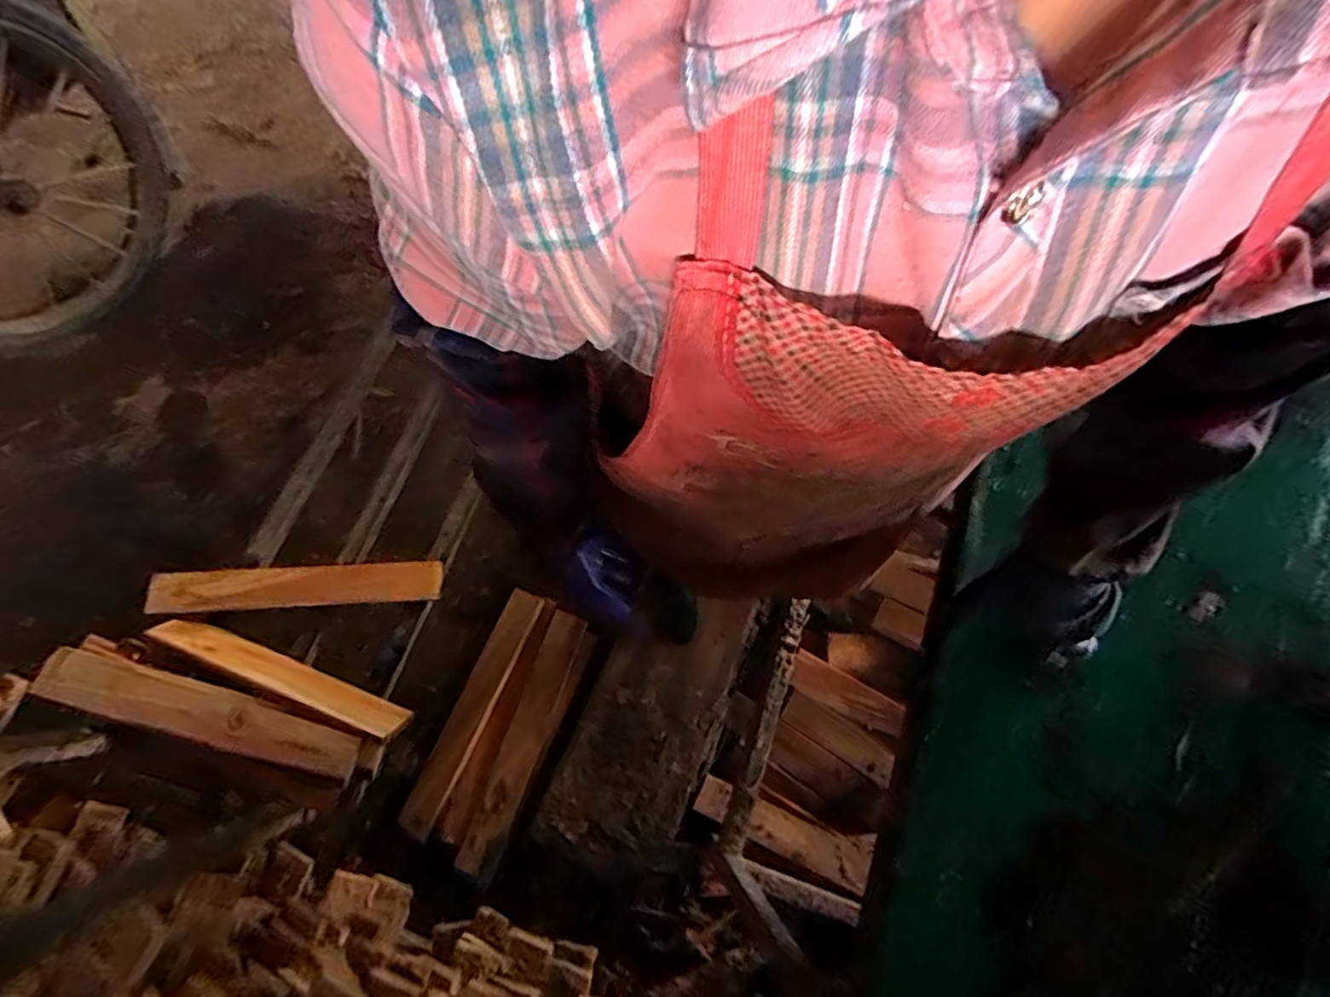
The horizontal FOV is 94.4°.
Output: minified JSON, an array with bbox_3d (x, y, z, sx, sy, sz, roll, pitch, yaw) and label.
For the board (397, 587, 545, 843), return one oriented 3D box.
[{"bbox_3d":[-0.391,0.425,1.246,0.075,0.018,0.496,24,75,5],"label":"board"}]

